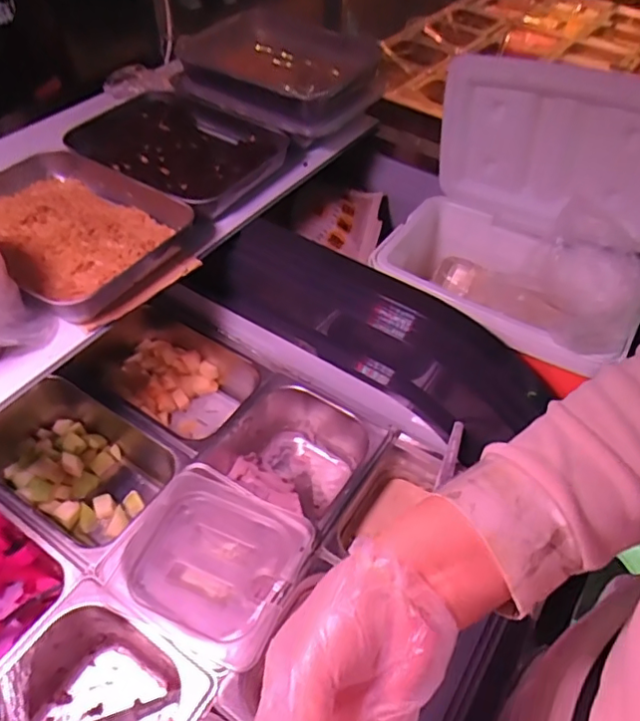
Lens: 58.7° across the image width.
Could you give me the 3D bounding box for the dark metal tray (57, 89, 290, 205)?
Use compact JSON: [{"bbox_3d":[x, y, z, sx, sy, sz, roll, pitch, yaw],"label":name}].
[{"bbox_3d":[-0.186,-0.274,0.744,0.252,0.053,0.181,31,54,22],"label":"dark metal tray"}]

